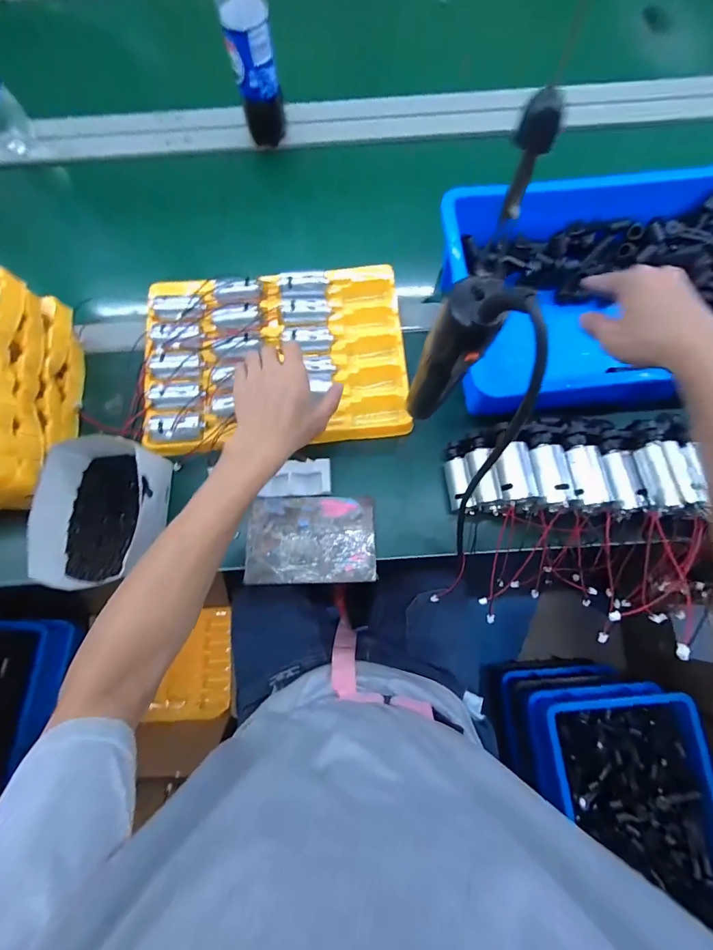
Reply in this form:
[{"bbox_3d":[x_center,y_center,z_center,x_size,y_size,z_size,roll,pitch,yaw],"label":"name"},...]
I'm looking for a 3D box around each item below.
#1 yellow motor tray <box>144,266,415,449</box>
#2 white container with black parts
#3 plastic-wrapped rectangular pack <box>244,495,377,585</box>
[{"bbox_3d":[-0.104,-0.153,0.493,0.326,0.039,0.236,-6,76,-1],"label":"yellow motor tray"},{"bbox_3d":[-0.272,0.046,0.424,0.111,0.069,0.138,0,76,1],"label":"white container with black parts"},{"bbox_3d":[-0.053,0.074,0.451,0.146,0.007,0.098,-1,76,1],"label":"plastic-wrapped rectangular pack"}]

